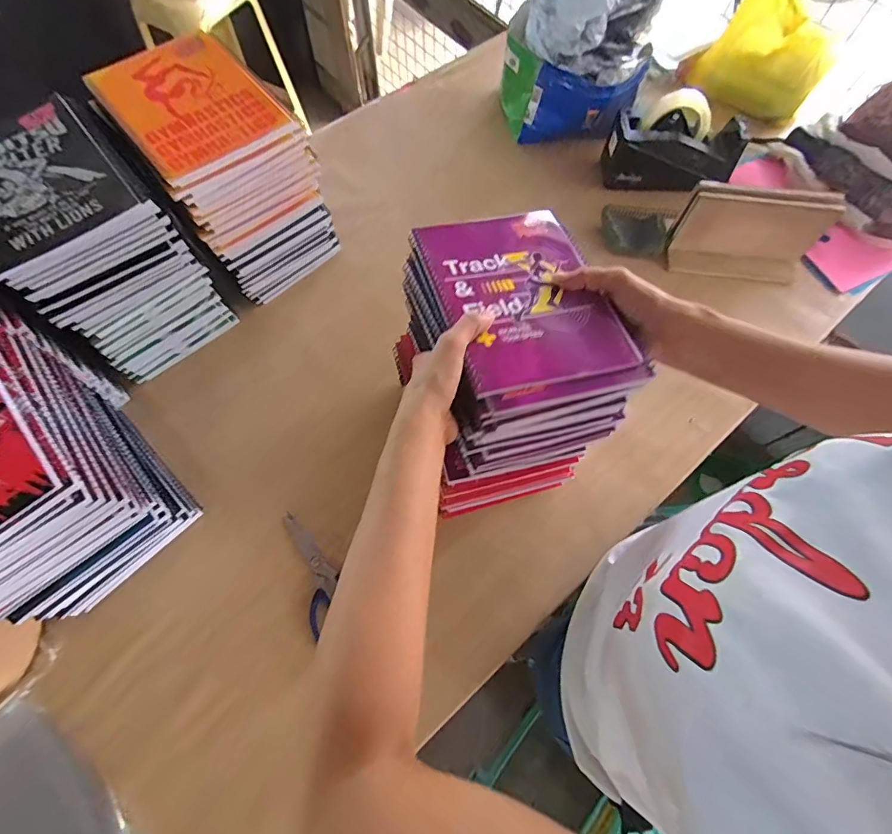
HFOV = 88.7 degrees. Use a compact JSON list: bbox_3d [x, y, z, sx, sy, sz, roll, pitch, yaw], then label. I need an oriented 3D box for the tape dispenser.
[{"bbox_3d":[0.365,-0.431,0.716,0.212,0.111,0.082,7,68,2],"label":"tape dispenser"}]

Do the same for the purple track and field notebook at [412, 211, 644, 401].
[{"bbox_3d":[0.067,-0.110,0.407,0.144,0.007,0.199,-12,62,-13],"label":"purple track and field notebook"}]

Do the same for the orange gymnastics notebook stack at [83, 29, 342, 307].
[{"bbox_3d":[-0.277,-0.308,0.598,0.161,0.220,0.201,-37,74,-14],"label":"orange gymnastics notebook stack"}]

